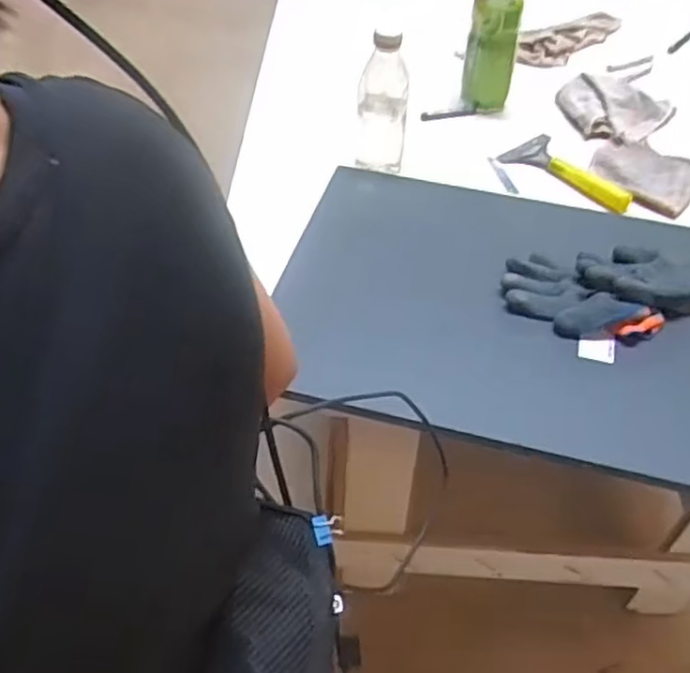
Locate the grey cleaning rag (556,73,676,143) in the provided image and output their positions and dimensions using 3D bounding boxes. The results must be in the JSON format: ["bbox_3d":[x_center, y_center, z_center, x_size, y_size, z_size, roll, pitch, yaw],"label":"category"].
[{"bbox_3d":[0.461,-0.402,1.257,0.174,0.045,0.185,35,55,27],"label":"grey cleaning rag"}]

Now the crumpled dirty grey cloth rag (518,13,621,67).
[{"bbox_3d":[0.460,-0.612,1.461,0.266,0.027,0.095,-34,57,-29],"label":"crumpled dirty grey cloth rag"}]

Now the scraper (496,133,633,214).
[{"bbox_3d":[0.346,-0.256,1.123,0.096,0.022,0.206,-23,52,-21],"label":"scraper"}]

